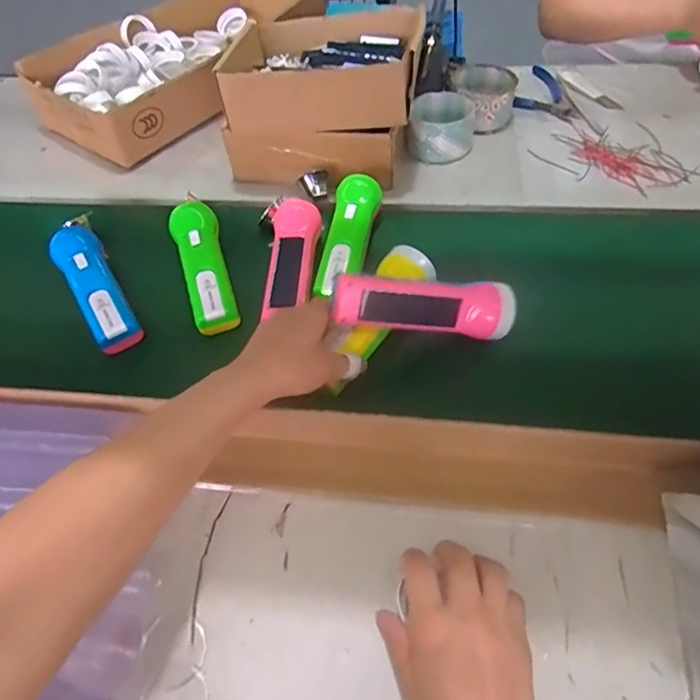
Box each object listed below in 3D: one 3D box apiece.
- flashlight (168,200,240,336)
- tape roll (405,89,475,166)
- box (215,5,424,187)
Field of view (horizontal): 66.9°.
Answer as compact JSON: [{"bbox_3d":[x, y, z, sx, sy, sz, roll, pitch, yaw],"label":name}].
[{"bbox_3d":[-0.157,-0.093,0.566,0.046,0.050,0.163,-15,56,-6],"label":"flashlight"},{"bbox_3d":[0.116,-0.285,0.678,0.083,0.050,0.083,3,56,6],"label":"tape roll"},{"bbox_3d":[-0.026,-0.321,0.652,0.216,0.132,0.210,7,56,9],"label":"box"}]

